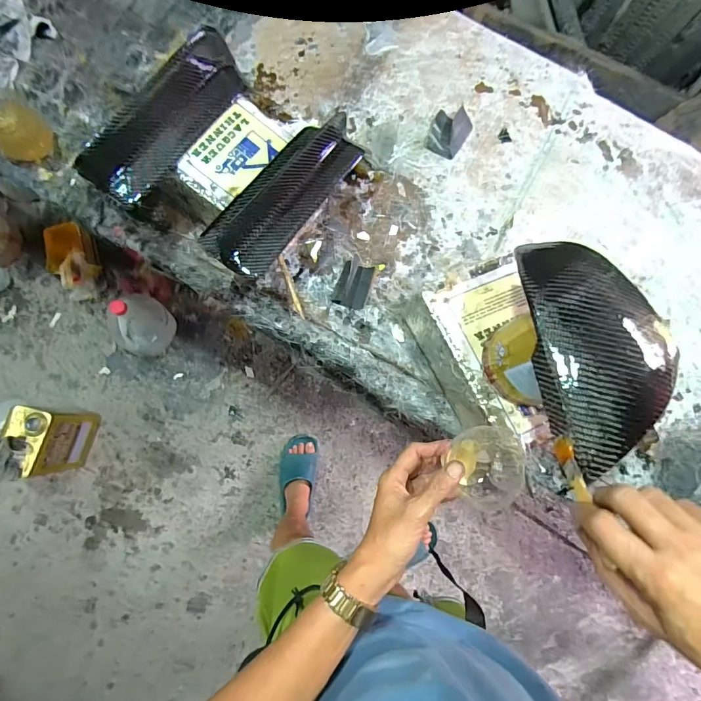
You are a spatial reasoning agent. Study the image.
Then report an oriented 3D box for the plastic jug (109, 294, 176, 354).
[{"bbox_3d":[-0.659,-0.086,1.258,0.161,0.246,0.172,1,80,-4],"label":"plastic jug"}]

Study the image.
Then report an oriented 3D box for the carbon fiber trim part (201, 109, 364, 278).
[{"bbox_3d":[-0.083,-0.219,0.557,0.091,0.055,0.269,34,80,2],"label":"carbon fiber trim part"}]

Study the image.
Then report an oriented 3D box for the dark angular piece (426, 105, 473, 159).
[{"bbox_3d":[0.171,-0.374,0.704,0.068,0.032,0.082,22,80,0],"label":"dark angular piece"}]

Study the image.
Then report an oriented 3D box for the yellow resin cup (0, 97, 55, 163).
[{"bbox_3d":[-0.509,-0.336,0.631,0.092,0.056,0.079,42,80,3],"label":"yellow resin cup"}]

